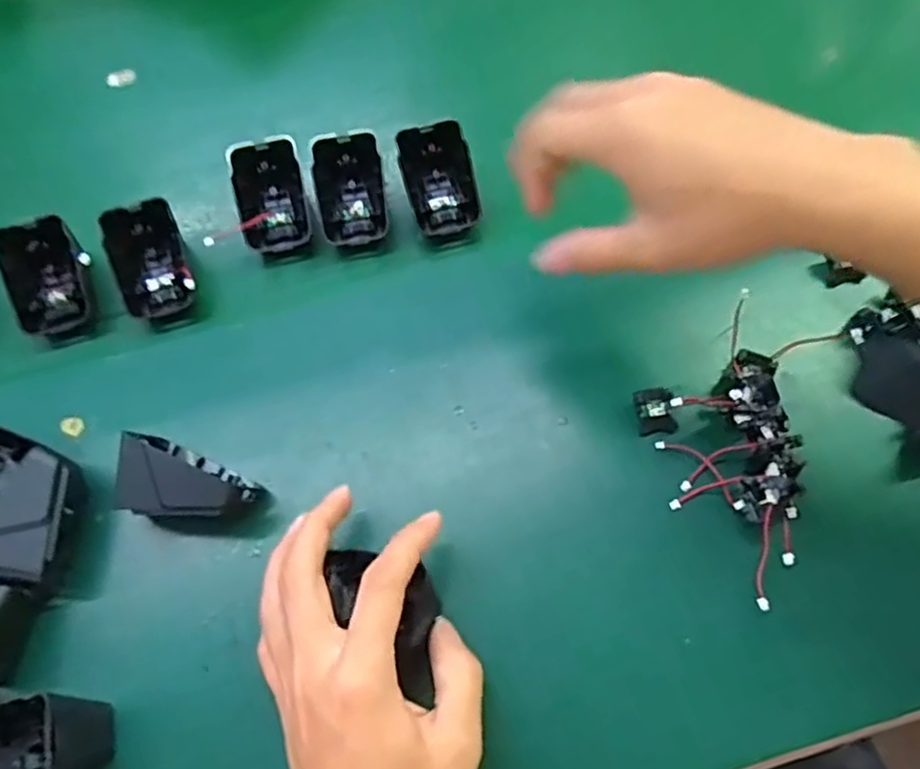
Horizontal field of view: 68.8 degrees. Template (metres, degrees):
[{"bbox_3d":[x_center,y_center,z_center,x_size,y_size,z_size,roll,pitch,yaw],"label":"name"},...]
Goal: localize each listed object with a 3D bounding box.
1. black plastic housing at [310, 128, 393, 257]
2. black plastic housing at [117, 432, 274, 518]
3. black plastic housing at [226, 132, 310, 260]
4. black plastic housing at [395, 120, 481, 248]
[{"bbox_3d":[-0.069,-0.121,0.427,0.044,0.018,0.072,-5,100,-8],"label":"black plastic housing"},{"bbox_3d":[-0.141,0.054,0.345,0.072,0.041,0.042,23,69,12],"label":"black plastic housing"},{"bbox_3d":[-0.118,-0.116,0.427,0.042,0.042,0.064,-13,66,-4],"label":"black plastic housing"},{"bbox_3d":[-0.011,-0.127,0.428,0.050,0.043,0.064,-16,66,-5],"label":"black plastic housing"}]

